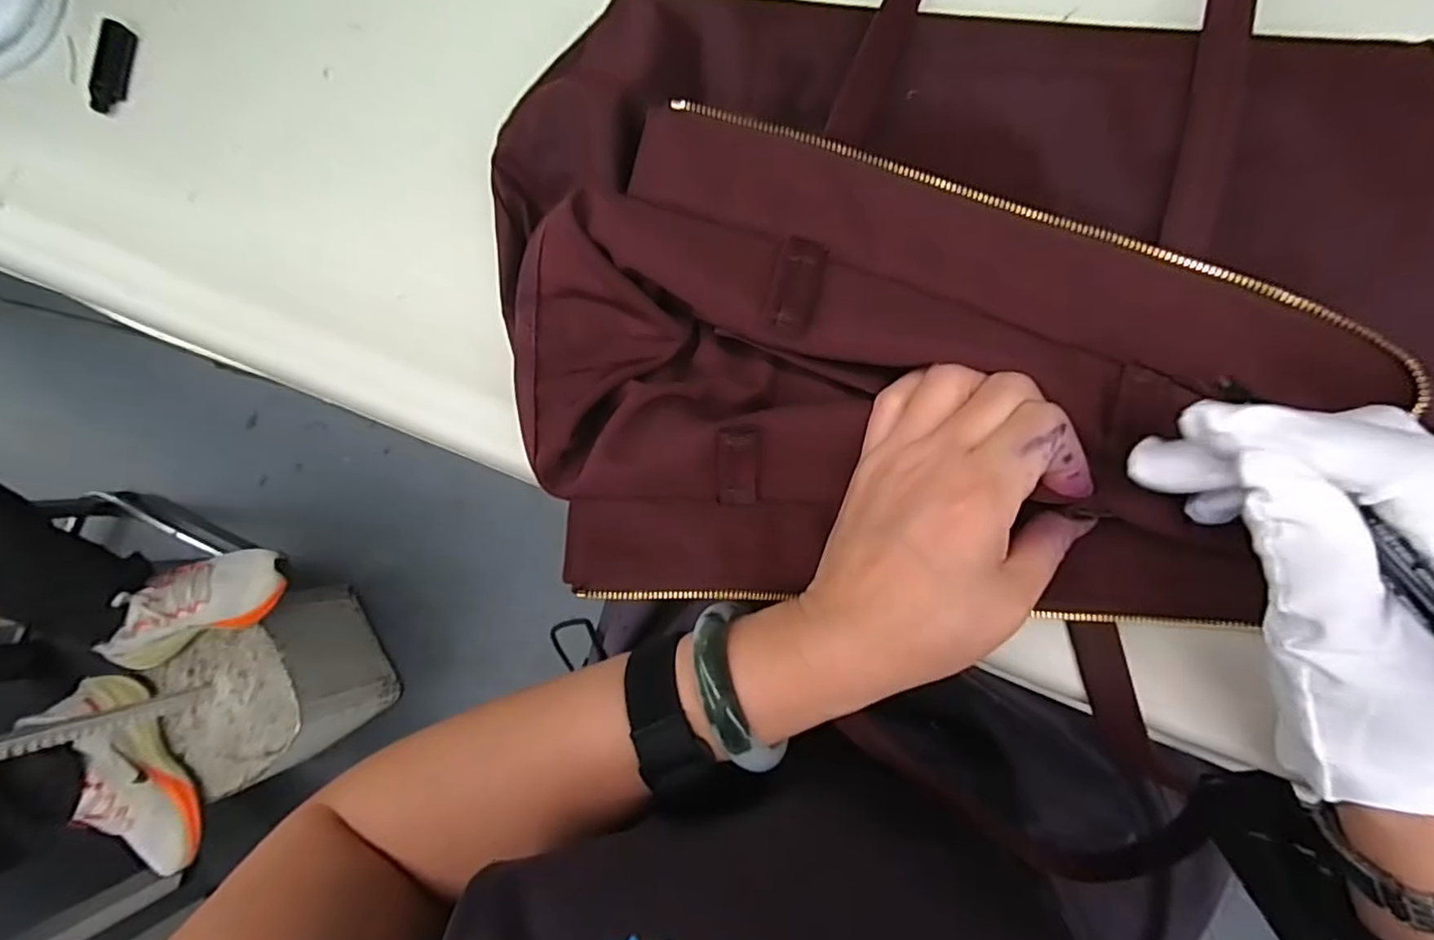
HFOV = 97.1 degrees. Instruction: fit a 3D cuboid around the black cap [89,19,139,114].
[{"bbox_3d":[-0.335,-0.221,0.349,0.018,0.010,0.049,9,87,8],"label":"black cap"}]

